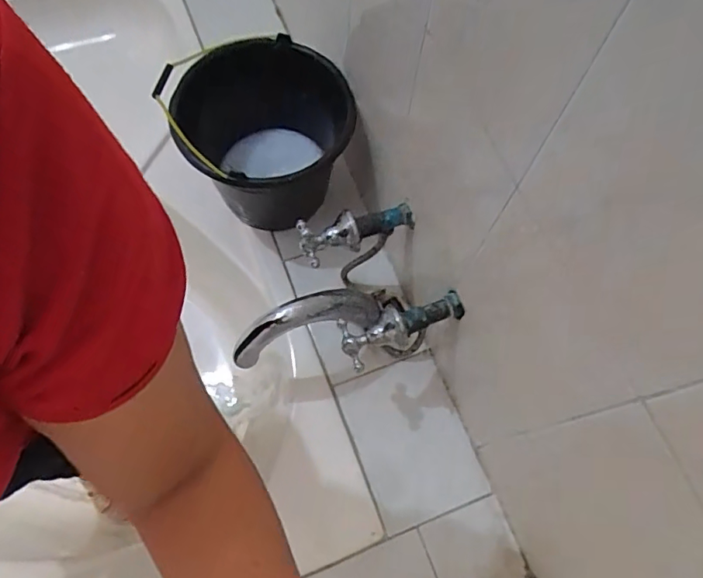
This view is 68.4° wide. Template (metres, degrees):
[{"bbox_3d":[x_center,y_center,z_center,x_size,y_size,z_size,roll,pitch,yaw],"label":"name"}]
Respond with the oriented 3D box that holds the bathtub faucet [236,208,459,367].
[{"bbox_3d":[-0.029,0.029,0.785,0.306,0.177,0.212,-21,71,-10],"label":"bathtub faucet"}]

